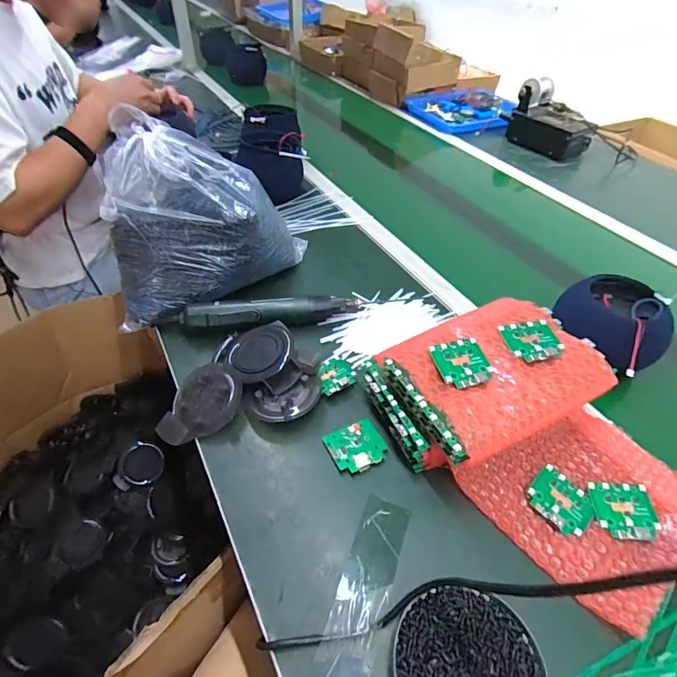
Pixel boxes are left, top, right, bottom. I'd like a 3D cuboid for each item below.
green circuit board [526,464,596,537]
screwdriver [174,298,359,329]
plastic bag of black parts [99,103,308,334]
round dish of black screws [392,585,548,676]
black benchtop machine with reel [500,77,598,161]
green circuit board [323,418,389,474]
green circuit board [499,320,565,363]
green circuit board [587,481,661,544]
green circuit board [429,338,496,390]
[{"bbox_3d":[0.224,0.164,0.412,0.052,0.008,0.056,-34,56,-30],"label":"green circuit board"},{"bbox_3d":[-0.096,-0.037,0.565,0.256,0.030,0.039,-5,46,-7],"label":"screwdriver"},{"bbox_3d":[-0.186,-0.164,0.578,0.258,0.186,0.209,-1,46,-2],"label":"plastic bag of black parts"},{"bbox_3d":[0.099,0.256,0.315,0.110,0.020,0.108,1,46,-1],"label":"round dish of black screws"},{"bbox_3d":[0.547,-0.564,1.059,0.221,0.136,0.109,31,52,25],"label":"black benchtop machine with reel"},{"bbox_3d":[0.020,0.121,0.454,0.059,0.014,0.054,-24,51,-23],"label":"green circuit board"},{"bbox_3d":[0.211,0.003,0.445,0.057,0.010,0.054,-7,46,-9],"label":"green circuit board"},{"bbox_3d":[0.285,0.171,0.406,0.056,0.009,0.053,4,46,2],"label":"green circuit board"},{"bbox_3d":[0.128,0.024,0.418,0.058,0.009,0.052,-15,48,-16],"label":"green circuit board"}]

